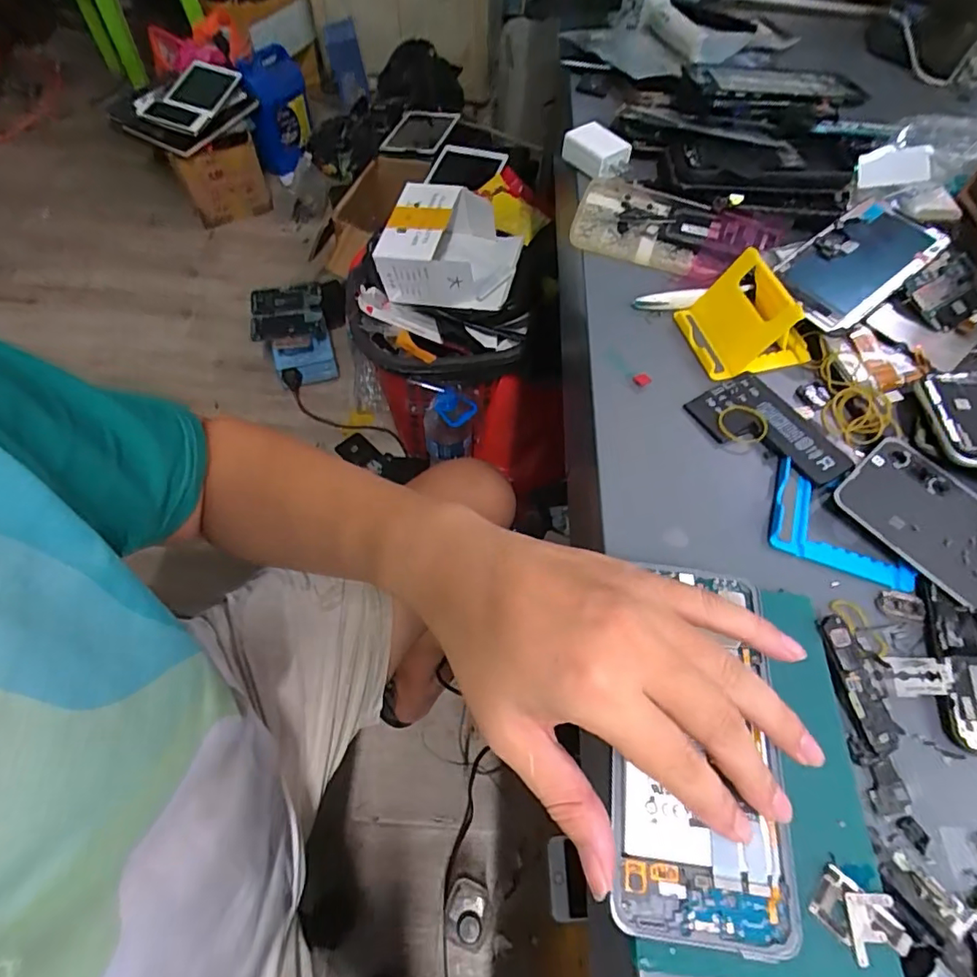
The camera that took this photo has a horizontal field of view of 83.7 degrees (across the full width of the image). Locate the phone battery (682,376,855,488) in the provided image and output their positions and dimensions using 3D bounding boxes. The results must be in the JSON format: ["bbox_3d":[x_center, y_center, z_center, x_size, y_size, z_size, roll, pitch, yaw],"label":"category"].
[{"bbox_3d":[0.190,-0.039,0.367,0.057,0.011,0.098,-35,67,-20],"label":"phone battery"}]

